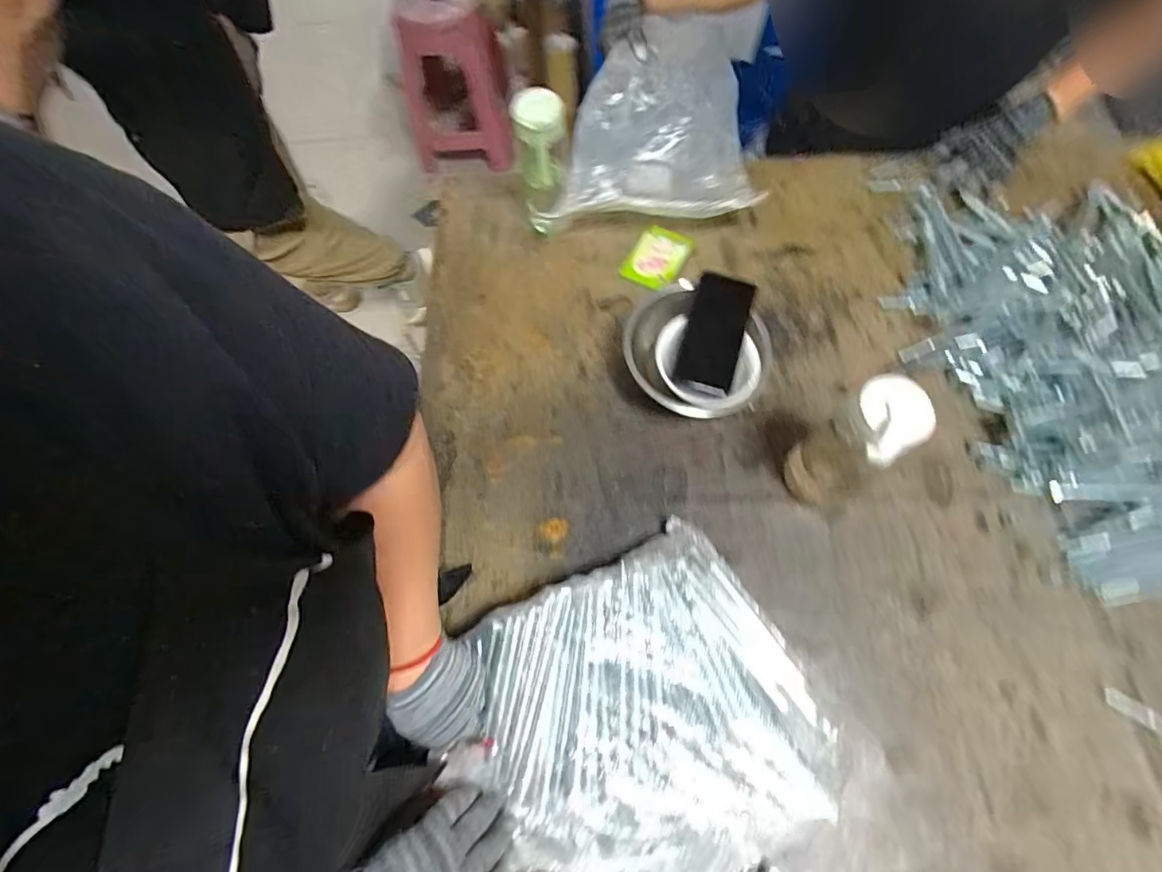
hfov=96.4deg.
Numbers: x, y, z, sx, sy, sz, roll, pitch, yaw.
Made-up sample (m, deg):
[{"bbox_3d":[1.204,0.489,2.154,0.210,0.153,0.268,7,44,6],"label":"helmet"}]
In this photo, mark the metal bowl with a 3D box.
[{"bbox_3d":[0.148,-0.103,0.695,0.185,0.084,0.172,-1,68,3],"label":"metal bowl"}]

